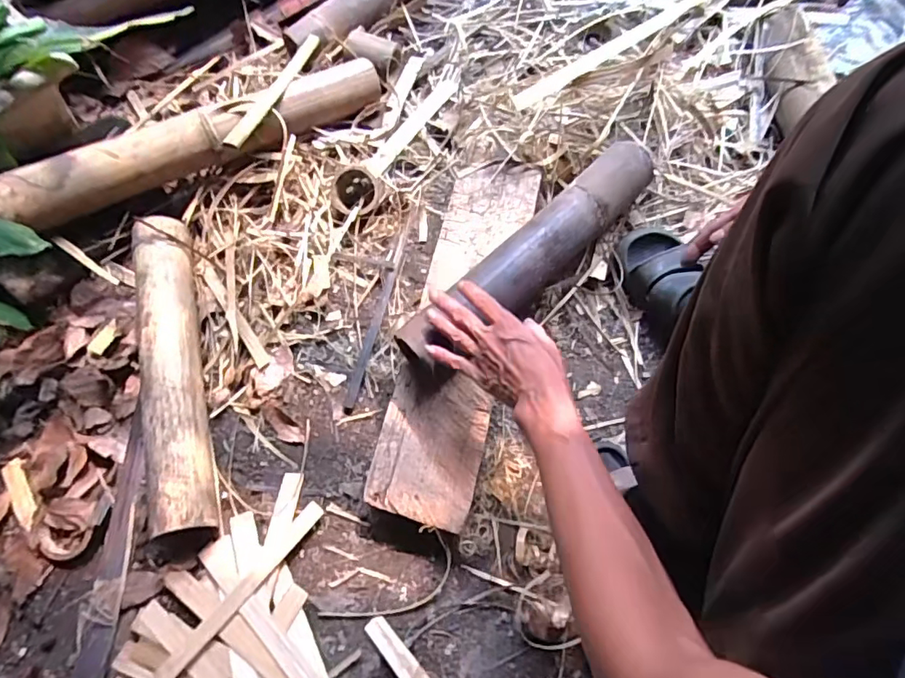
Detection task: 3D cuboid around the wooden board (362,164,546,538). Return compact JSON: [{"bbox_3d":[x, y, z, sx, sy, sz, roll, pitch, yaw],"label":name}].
[{"bbox_3d":[0.012,-0.022,0.687,0.118,0.032,0.492,14,69,2],"label":"wooden board"}]

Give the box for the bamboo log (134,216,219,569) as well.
[{"bbox_3d":[-0.358,0.035,0.699,0.089,0.075,0.441,-11,64,-4],"label":"bamboo log"}]

